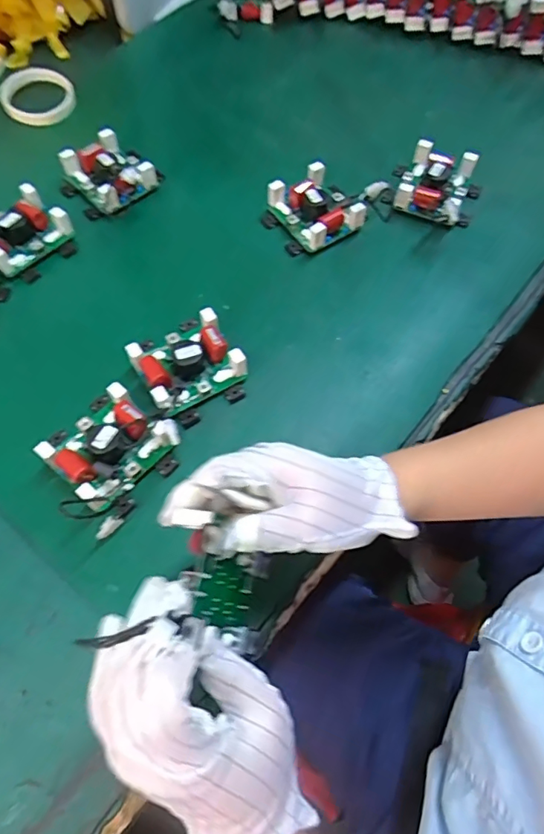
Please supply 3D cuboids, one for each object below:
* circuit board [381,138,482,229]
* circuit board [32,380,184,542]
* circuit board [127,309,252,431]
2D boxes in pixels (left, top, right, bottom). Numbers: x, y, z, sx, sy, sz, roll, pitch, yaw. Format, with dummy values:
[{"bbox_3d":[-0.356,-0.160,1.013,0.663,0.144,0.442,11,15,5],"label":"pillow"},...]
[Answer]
[{"bbox_3d":[0.179,-0.254,0.574,0.096,0.038,0.100,21,64,9],"label":"circuit board"},{"bbox_3d":[-0.139,0.027,0.428,0.101,0.041,0.100,38,68,17],"label":"circuit board"},{"bbox_3d":[-0.078,-0.049,0.474,0.086,0.041,0.099,-28,67,-15],"label":"circuit board"}]

